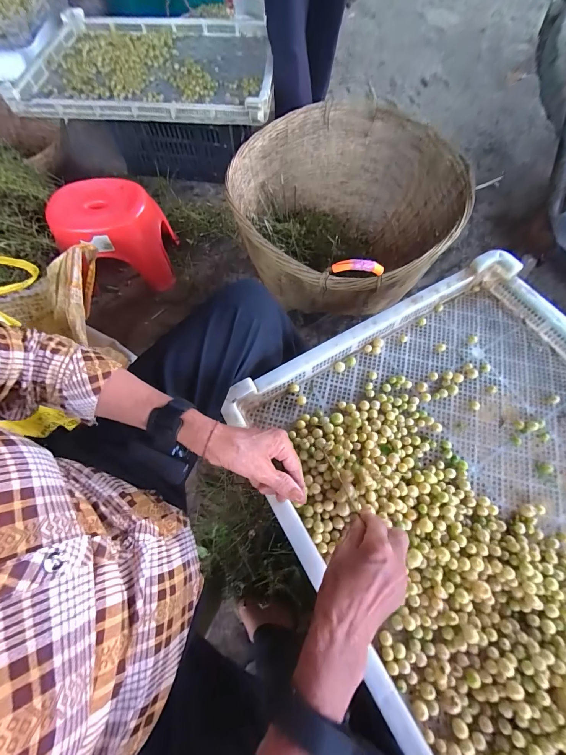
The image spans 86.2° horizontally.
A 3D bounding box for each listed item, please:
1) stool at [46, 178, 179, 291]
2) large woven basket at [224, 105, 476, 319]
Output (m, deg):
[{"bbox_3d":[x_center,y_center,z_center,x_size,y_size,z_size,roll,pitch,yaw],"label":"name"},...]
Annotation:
[{"bbox_3d":[-0.505,-0.431,0.947,0.259,0.242,0.259,-3,68,1],"label":"stool"},{"bbox_3d":[0.182,-0.459,0.905,0.563,0.354,0.640,35,73,15],"label":"large woven basket"}]

